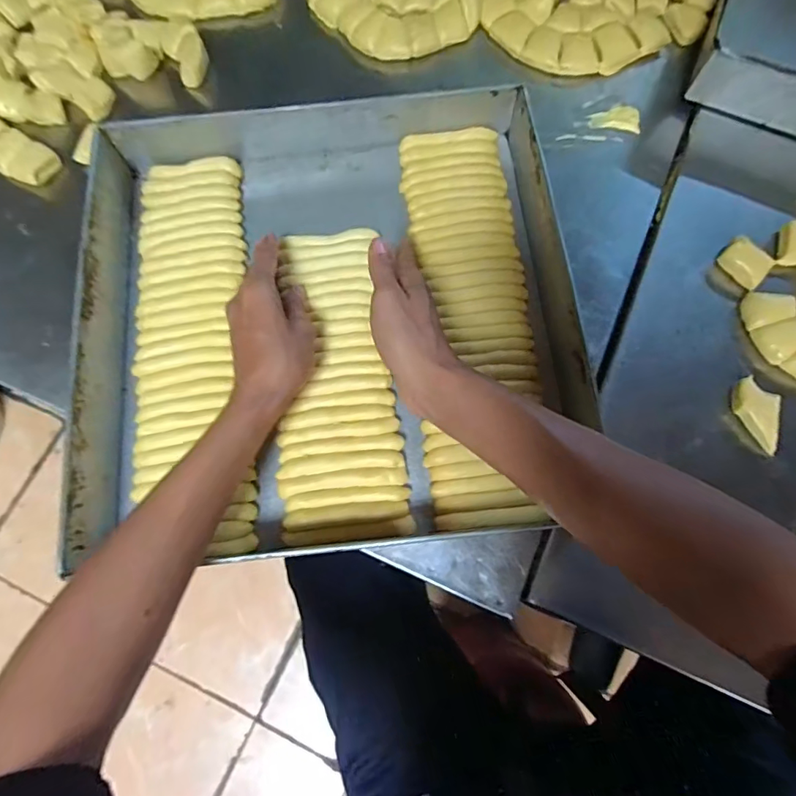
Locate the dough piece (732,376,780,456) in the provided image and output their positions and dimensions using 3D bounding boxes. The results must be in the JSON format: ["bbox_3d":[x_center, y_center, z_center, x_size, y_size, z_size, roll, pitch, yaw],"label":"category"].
[{"bbox_3d":[0.315,0.015,0.426,0.034,0.017,0.062,6,76,2],"label":"dough piece"}]

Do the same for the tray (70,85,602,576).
[{"bbox_3d":[-0.061,-0.081,0.441,0.408,0.069,0.413,-7,77,0],"label":"tray"}]

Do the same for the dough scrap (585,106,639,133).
[{"bbox_3d":[0.233,-0.301,0.517,0.053,0.005,0.033,11,76,3],"label":"dough scrap"}]

